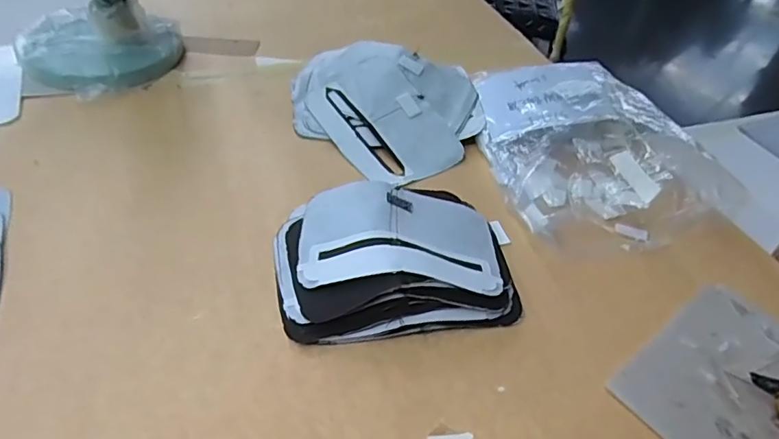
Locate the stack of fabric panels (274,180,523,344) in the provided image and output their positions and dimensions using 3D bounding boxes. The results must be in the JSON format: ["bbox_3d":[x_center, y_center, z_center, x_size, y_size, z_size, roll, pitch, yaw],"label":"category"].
[{"bbox_3d":[0.004,0.028,0.507,0.214,0.053,0.160,-5,43,-10],"label":"stack of fabric panels"}]

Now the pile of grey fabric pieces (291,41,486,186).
[{"bbox_3d":[-0.007,-0.151,0.687,0.247,0.066,0.227,3,42,0],"label":"pile of grey fabric pieces"}]

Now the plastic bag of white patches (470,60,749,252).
[{"bbox_3d":[0.216,-0.095,0.632,0.189,0.095,0.296,-8,43,-13],"label":"plastic bag of white patches"}]

